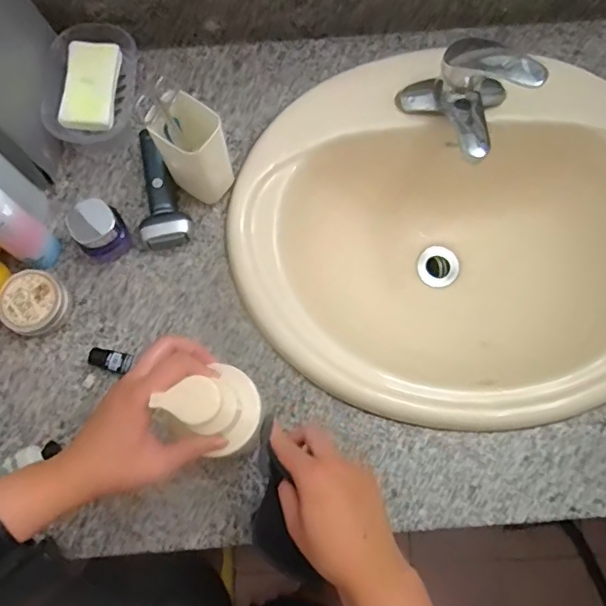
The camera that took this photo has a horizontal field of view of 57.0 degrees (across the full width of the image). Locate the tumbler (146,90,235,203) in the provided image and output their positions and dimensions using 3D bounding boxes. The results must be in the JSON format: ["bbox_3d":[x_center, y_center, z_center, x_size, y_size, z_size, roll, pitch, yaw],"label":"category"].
[{"bbox_3d":[-0.118,-0.164,0.602,0.068,0.125,0.068,0,75,1],"label":"tumbler"}]

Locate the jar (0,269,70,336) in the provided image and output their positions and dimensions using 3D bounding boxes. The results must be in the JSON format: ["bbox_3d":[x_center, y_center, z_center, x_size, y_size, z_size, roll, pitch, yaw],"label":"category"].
[{"bbox_3d":[-0.290,0.002,0.606,0.060,0.038,0.067,34,79,8],"label":"jar"}]

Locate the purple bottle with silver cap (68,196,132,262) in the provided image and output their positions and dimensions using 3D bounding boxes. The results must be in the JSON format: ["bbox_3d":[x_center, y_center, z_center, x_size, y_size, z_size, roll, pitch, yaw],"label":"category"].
[{"bbox_3d":[-0.222,-0.079,0.609,0.054,0.066,0.049,-38,79,-9],"label":"purple bottle with silver cap"}]

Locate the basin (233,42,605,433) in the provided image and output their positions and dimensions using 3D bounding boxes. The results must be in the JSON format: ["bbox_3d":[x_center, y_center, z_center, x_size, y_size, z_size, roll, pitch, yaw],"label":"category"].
[{"bbox_3d":[0.184,-0.073,0.704,0.523,0.185,0.456,-9,77,-2],"label":"basin"}]

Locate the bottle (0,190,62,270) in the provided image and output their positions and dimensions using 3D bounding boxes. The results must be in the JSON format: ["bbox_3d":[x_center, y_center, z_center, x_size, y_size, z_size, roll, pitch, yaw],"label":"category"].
[{"bbox_3d":[-0.299,-0.080,0.562,0.039,0.169,0.043,35,79,8],"label":"bottle"}]

